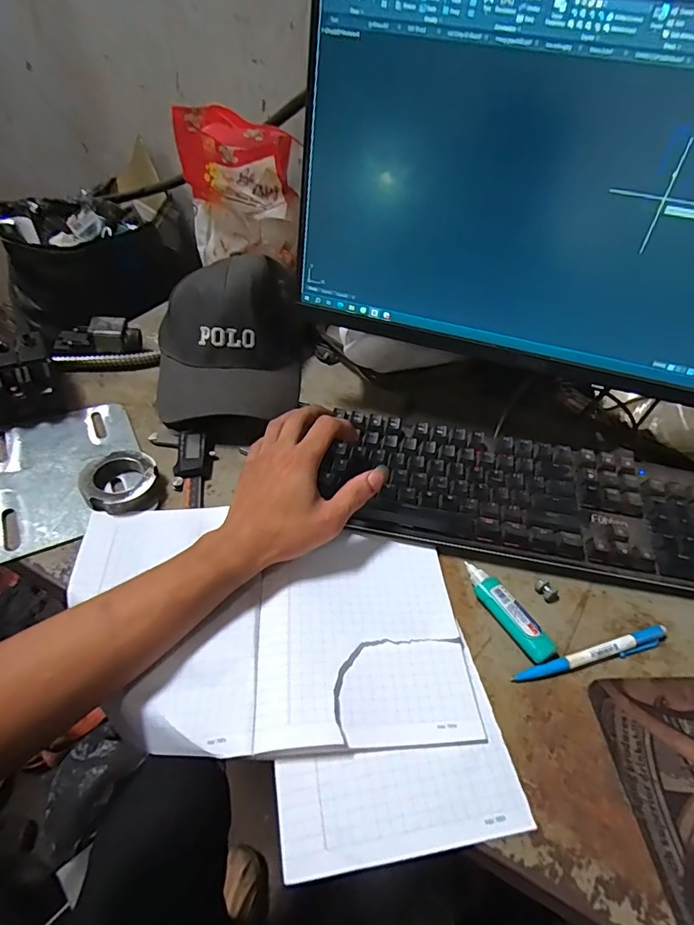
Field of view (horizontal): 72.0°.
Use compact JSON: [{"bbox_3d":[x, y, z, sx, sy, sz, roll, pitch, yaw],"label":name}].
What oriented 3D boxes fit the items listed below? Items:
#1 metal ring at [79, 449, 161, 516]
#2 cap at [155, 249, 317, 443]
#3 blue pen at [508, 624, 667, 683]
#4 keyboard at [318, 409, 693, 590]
[{"bbox_3d":[-0.211,0.018,0.447,0.065,0.022,0.066,3,44,-3],"label":"metal ring"},{"bbox_3d":[-0.131,-0.142,0.545,0.174,0.122,0.206,2,45,-5],"label":"cap"},{"bbox_3d":[0.193,0.150,0.370,0.136,0.011,0.014,-10,47,-16],"label":"blue pen"},{"bbox_3d":[0.171,0.029,0.459,0.371,0.048,0.133,11,45,5],"label":"keyboard"}]

